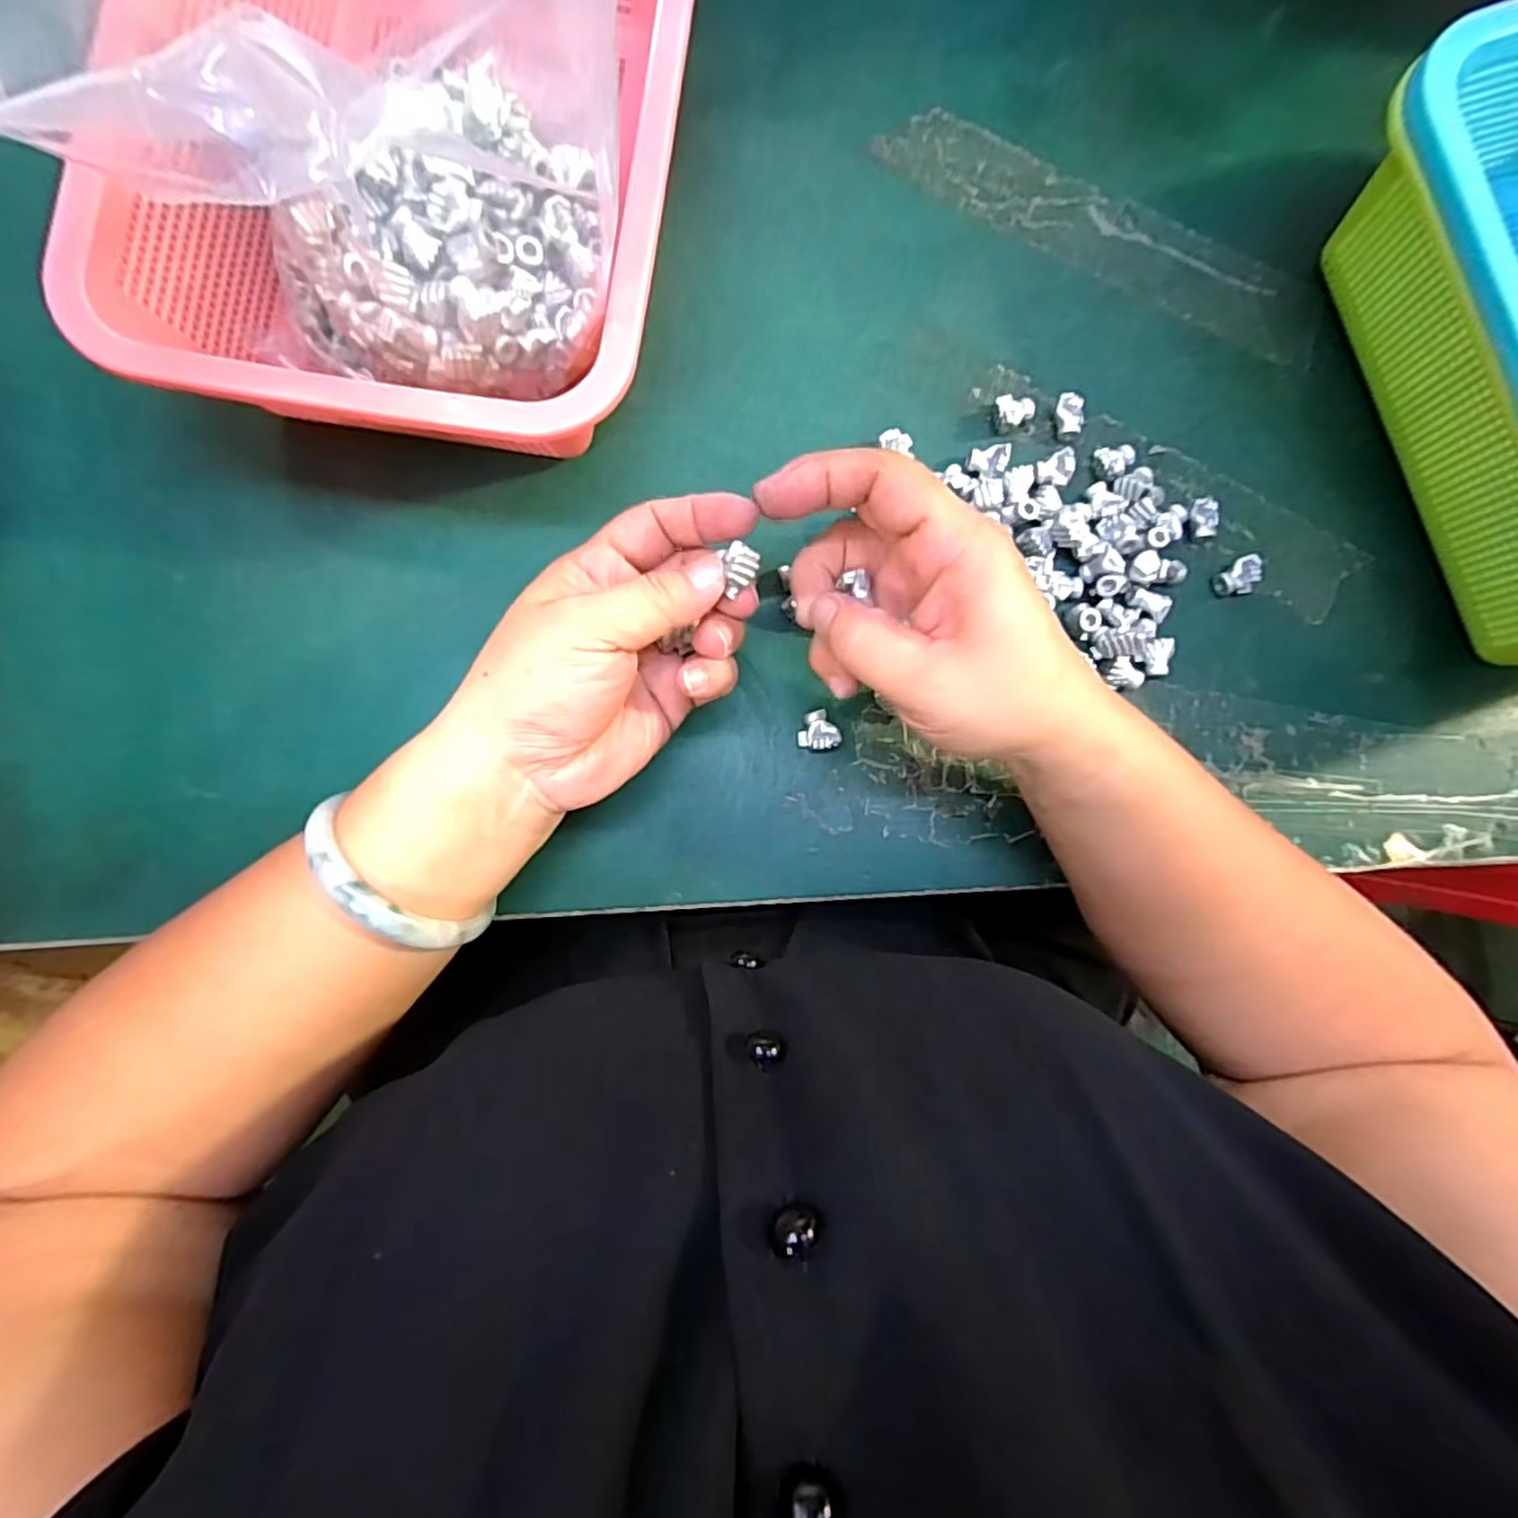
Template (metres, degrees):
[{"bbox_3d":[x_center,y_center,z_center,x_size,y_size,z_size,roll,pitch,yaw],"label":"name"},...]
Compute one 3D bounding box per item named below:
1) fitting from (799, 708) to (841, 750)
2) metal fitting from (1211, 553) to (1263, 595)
[{"bbox_3d":[0.026,-0.012,0.299,0.017,0.011,0.017,0,85,-3],"label":"fitting"},{"bbox_3d":[0.218,-0.082,0.313,0.016,0.012,0.015,-29,87,-5],"label":"metal fitting"}]

